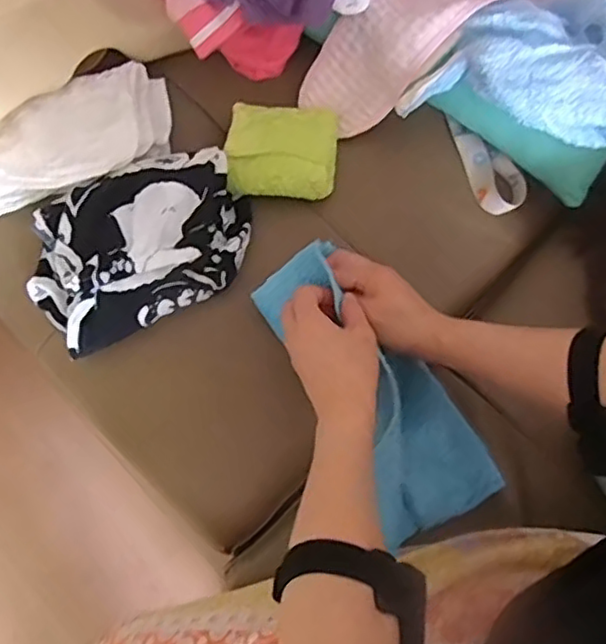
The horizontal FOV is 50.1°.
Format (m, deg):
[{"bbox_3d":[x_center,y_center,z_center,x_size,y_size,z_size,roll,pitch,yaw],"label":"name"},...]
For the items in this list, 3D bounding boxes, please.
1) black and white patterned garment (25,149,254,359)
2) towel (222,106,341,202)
[{"bbox_3d":[-0.146,-0.066,0.575,0.201,0.078,0.128,-23,73,-5],"label":"black and white patterned garment"},{"bbox_3d":[-0.019,-0.157,0.595,0.099,0.040,0.077,4,72,4],"label":"towel"}]

